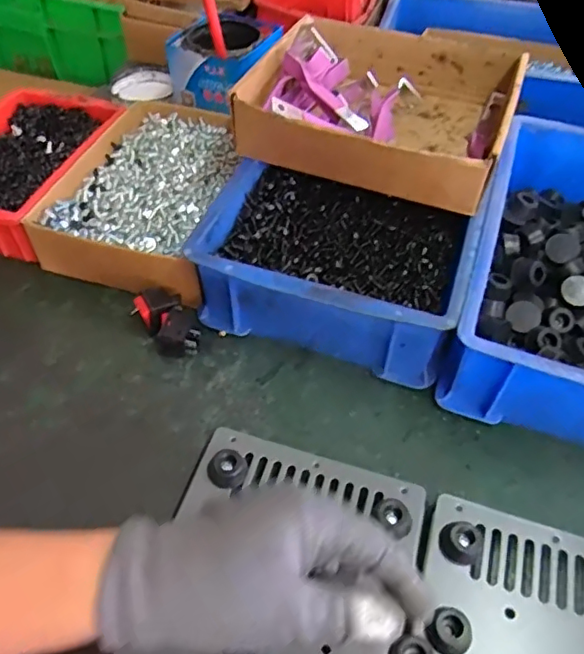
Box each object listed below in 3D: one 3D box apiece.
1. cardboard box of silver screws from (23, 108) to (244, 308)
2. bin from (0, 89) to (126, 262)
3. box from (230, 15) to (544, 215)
[{"bbox_3d":[-0.122,-0.121,0.552,0.156,0.068,0.232,14,51,11],"label":"cardboard box of silver screws"},{"bbox_3d":[-0.264,-0.152,0.575,0.134,0.070,0.205,14,51,10],"label":"bin"},{"bbox_3d":[0.082,-0.194,0.505,0.216,0.055,0.194,22,52,17],"label":"box"}]

